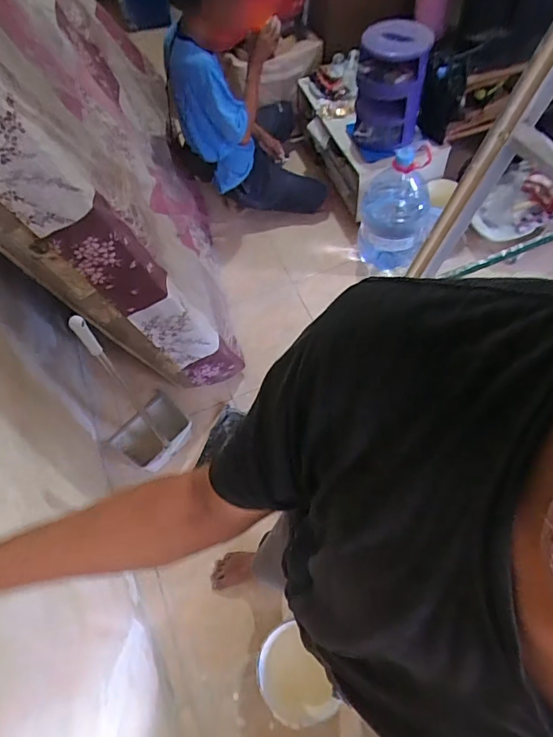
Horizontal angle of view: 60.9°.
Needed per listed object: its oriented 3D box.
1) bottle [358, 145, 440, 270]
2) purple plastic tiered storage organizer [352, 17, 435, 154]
[{"bbox_3d":[0.435,-0.555,1.686,0.254,0.418,0.210,12,63,10],"label":"bottle"},{"bbox_3d":[0.377,-0.944,1.550,0.209,0.318,0.240,10,62,8],"label":"purple plastic tiered storage organizer"}]

